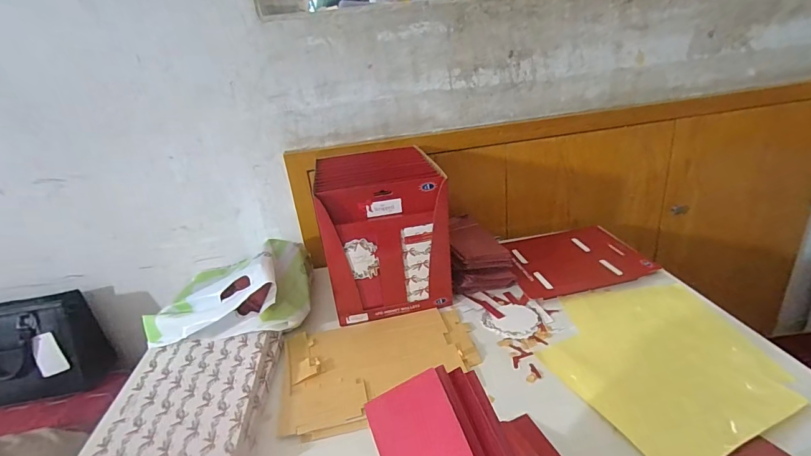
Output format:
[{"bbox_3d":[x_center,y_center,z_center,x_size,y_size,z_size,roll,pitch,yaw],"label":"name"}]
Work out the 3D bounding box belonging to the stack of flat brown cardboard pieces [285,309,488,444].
[{"bbox_3d":[-0.037,0.200,0.589,0.288,0.017,0.192,-11,24,-8],"label":"stack of flat brown cardboard pieces"}]

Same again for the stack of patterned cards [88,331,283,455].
[{"bbox_3d":[-0.293,0.240,0.529,0.197,0.032,0.243,-9,23,-4],"label":"stack of patterned cards"}]

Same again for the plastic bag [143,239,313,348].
[{"bbox_3d":[-0.290,0.104,0.692,0.246,0.111,0.242,-5,24,6],"label":"plastic bag"}]

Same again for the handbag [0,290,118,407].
[{"bbox_3d":[-0.792,0.252,0.798,0.275,0.187,0.101,-11,24,-9],"label":"handbag"}]

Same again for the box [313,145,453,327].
[{"bbox_3d":[-0.043,-0.004,0.717,0.202,0.265,0.203,-10,24,-6],"label":"box"}]

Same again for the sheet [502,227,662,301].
[{"bbox_3d":[0.334,0.058,0.787,0.263,0.012,0.200,-10,27,-8],"label":"sheet"}]

